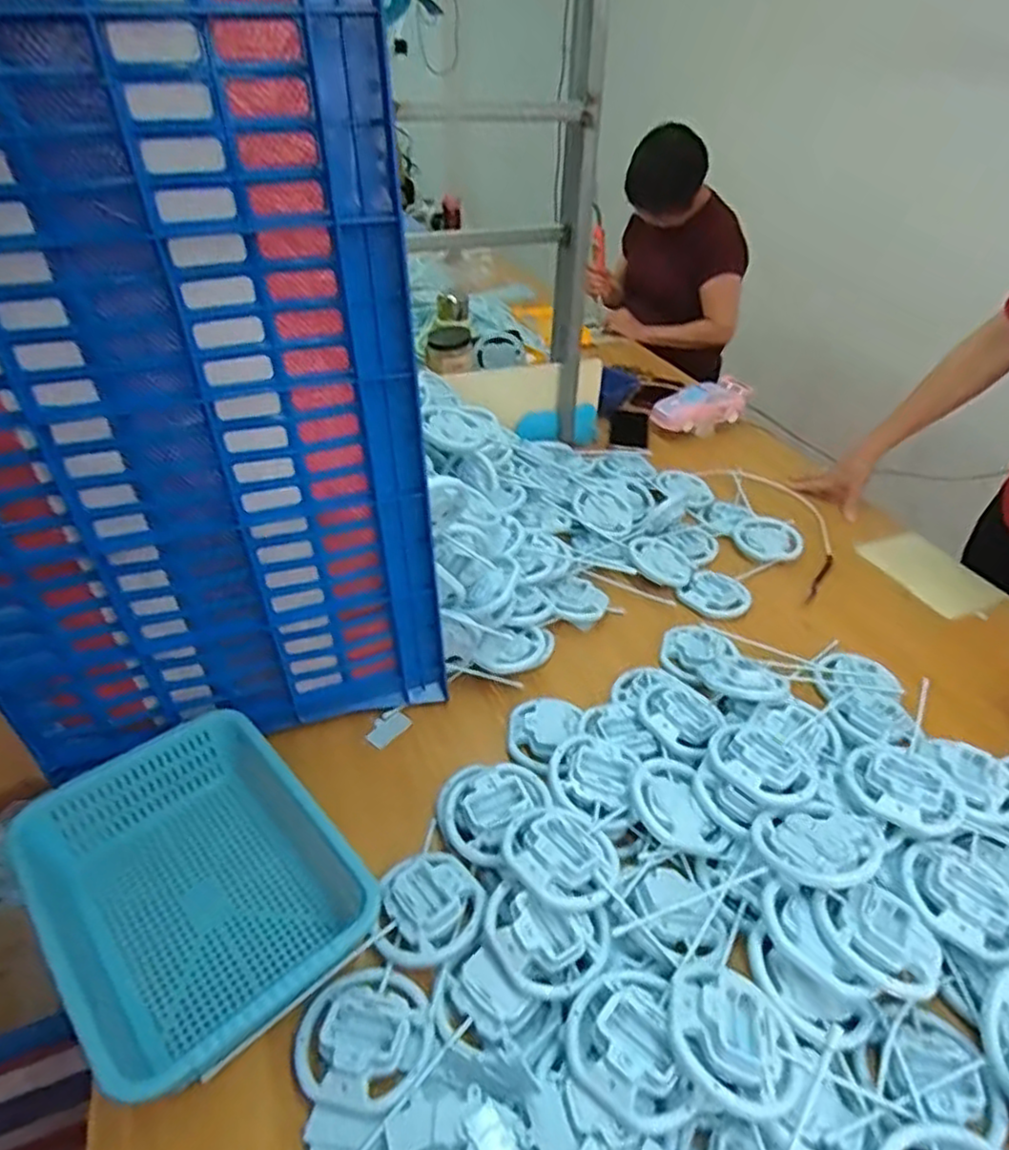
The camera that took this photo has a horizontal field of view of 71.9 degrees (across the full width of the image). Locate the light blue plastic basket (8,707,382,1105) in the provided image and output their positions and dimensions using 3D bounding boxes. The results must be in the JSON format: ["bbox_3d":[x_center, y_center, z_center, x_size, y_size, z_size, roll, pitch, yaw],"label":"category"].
[{"bbox_3d":[-0.267,0.273,0.607,0.223,0.090,0.290,-27,46,-31],"label":"light blue plastic basket"}]

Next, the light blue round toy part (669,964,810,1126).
[{"bbox_3d":[0.164,0.332,0.502,0.102,0.038,0.088,32,47,33],"label":"light blue round toy part"}]

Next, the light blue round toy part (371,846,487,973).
[{"bbox_3d":[-0.065,0.286,0.612,0.087,0.027,0.100,4,38,4],"label":"light blue round toy part"}]

